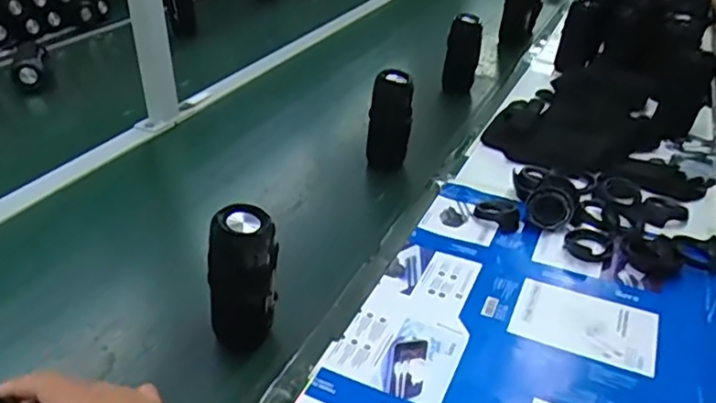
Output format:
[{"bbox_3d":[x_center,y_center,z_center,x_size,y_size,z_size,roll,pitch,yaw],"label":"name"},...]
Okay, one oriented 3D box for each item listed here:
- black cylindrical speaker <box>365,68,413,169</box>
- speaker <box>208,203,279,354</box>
[{"bbox_3d":[0.050,-0.126,0.966,0.068,0.144,0.057,2,33,2],"label":"black cylindrical speaker"},{"bbox_3d":[-0.116,0.077,0.628,0.061,0.136,0.065,1,33,0],"label":"speaker"}]

